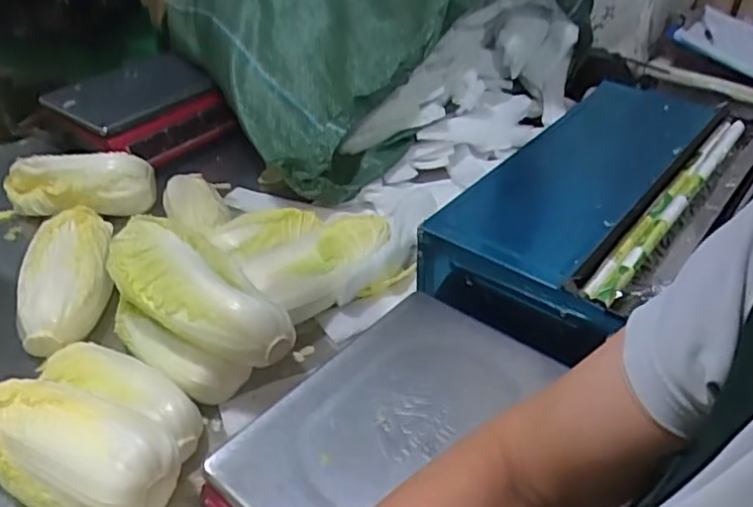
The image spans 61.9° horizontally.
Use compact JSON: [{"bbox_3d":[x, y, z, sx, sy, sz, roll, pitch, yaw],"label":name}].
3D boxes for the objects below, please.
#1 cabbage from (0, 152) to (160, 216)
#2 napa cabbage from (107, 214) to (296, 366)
[{"bbox_3d":[-0.480,-0.109,0.995,0.240,0.087,0.092,1,38,3],"label":"cabbage"},{"bbox_3d":[-0.198,0.047,0.698,0.239,0.099,0.115,28,47,33],"label":"napa cabbage"}]

